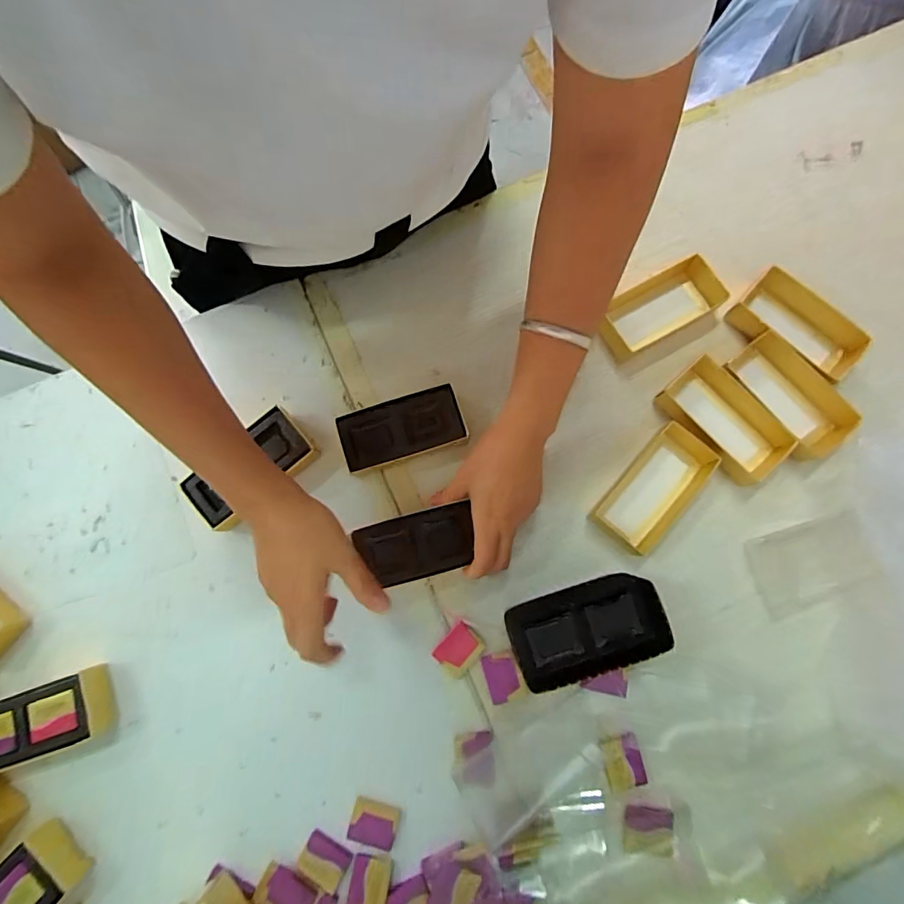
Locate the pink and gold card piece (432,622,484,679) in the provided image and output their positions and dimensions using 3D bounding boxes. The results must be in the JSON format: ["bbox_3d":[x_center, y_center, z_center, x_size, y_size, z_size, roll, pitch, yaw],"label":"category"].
[{"bbox_3d":[0.006,0.177,0.406,0.031,0.004,0.042,42,82,7],"label":"pink and gold card piece"}]

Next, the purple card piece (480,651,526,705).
[{"bbox_3d":[0.044,0.197,0.400,0.030,0.004,0.041,-19,83,6],"label":"purple card piece"}]

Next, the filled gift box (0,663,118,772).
[{"bbox_3d":[-0.359,0.232,0.391,0.112,0.029,0.055,-18,80,-3],"label":"filled gift box"}]

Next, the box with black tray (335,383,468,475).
[{"bbox_3d":[-0.046,-0.019,0.434,0.111,0.035,0.058,-18,80,-3],"label":"box with black tray"}]

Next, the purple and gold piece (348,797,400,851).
[{"bbox_3d":[-0.066,0.313,0.384,0.038,0.004,0.032,13,80,3],"label":"purple and gold piece"}]

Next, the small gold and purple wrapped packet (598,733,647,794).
[{"bbox_3d":[0.143,0.262,0.385,0.031,0.005,0.042,-11,80,-2],"label":"small gold and purple wrapped packet"}]

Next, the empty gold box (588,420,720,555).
[{"bbox_3d":[0.191,0.036,0.422,0.059,0.032,0.126,42,82,7],"label":"empty gold box"}]

